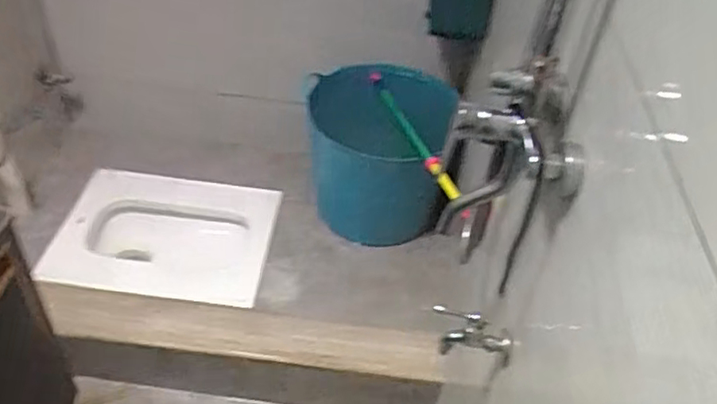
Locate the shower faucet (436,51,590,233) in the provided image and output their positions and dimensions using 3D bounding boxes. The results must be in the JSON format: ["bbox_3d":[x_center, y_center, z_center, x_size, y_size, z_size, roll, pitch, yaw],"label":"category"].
[{"bbox_3d":[0.186,-0.062,0.766,0.146,0.212,0.128,14,44,8],"label":"shower faucet"}]

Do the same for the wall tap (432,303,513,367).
[{"bbox_3d":[0.167,0.197,0.920,0.105,0.077,0.059,3,43,-4],"label":"wall tap"}]

